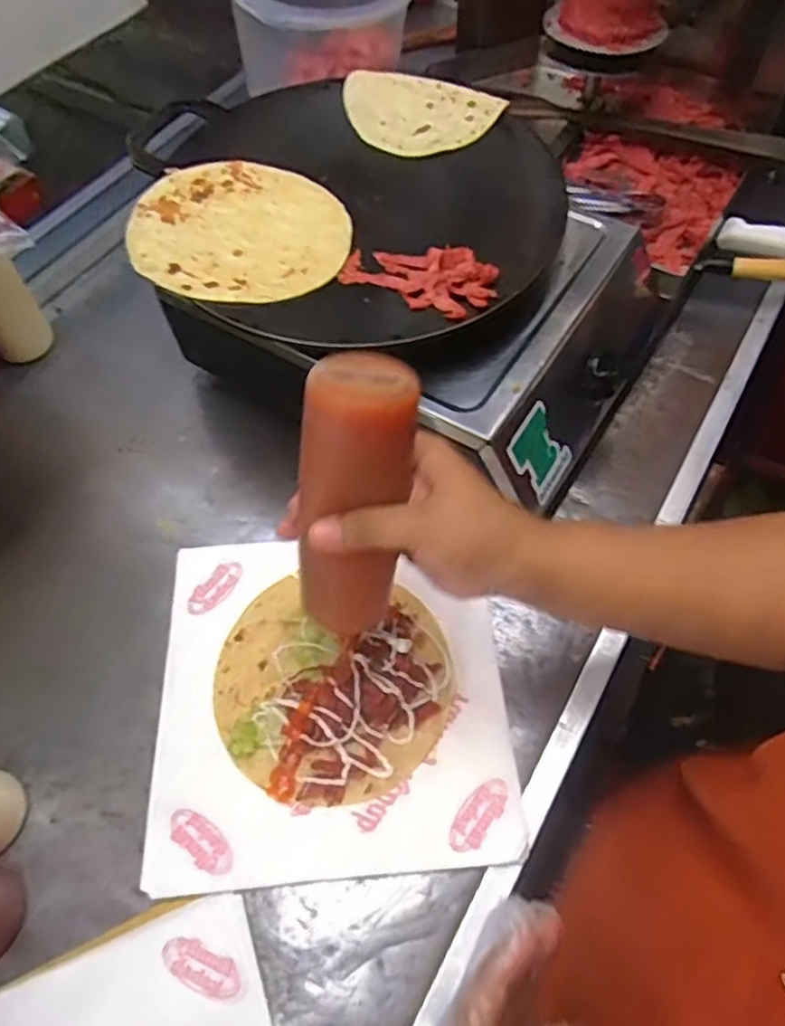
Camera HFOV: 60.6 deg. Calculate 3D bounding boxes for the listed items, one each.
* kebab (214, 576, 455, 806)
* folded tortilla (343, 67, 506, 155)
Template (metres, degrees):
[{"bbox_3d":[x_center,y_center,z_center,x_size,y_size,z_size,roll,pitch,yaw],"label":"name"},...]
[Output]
[{"bbox_3d":[-0.045,0.127,0.494,0.172,0.023,0.155,2,59,4],"label":"kebab"},{"bbox_3d":[0.020,-0.360,0.608,0.143,0.007,0.083,24,80,14],"label":"folded tortilla"}]

